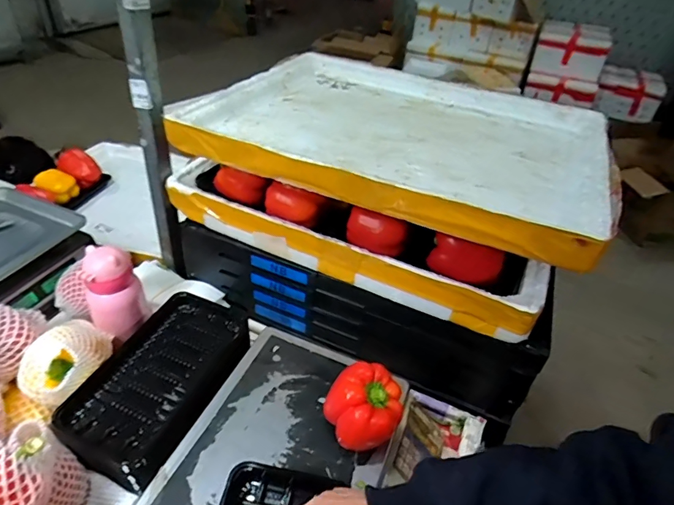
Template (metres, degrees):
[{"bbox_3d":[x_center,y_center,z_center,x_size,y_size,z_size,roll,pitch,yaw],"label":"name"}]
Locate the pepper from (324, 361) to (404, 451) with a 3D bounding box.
[{"bbox_3d":[0.033,0.187,0.516,0.083,0.084,0.074,-9,41,-17],"label":"pepper"}]

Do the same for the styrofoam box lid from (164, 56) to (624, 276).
[{"bbox_3d":[0.103,-0.195,0.689,0.574,0.044,0.428,20,41,17],"label":"styrofoam box lid"}]

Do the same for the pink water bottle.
[{"bbox_3d":[-0.330,0.058,0.649,0.067,0.132,0.064,0,39,-7],"label":"pink water bottle"}]

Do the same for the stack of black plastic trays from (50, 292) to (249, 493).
[{"bbox_3d":[-0.233,0.172,0.598,0.158,0.063,0.255,16,40,12],"label":"stack of black plastic trays"}]

